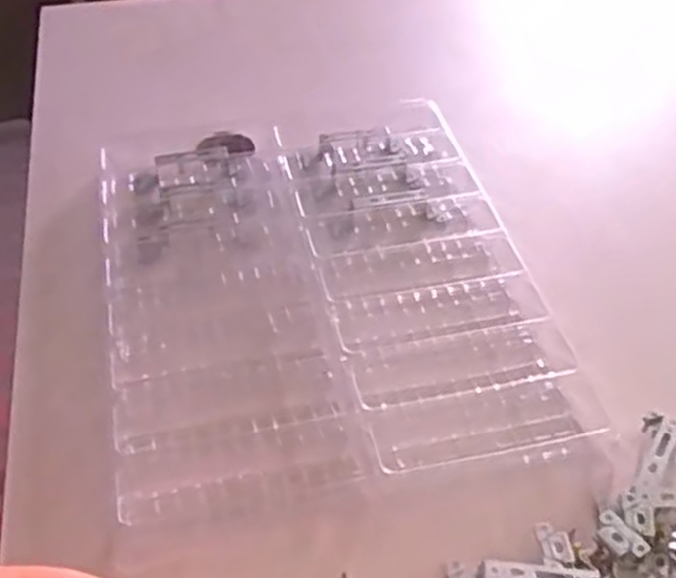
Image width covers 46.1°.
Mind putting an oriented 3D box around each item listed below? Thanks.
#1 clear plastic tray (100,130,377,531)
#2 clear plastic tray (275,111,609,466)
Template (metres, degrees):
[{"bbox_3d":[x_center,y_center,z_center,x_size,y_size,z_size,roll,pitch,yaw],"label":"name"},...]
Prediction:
[{"bbox_3d":[-0.102,-0.002,0.652,0.167,0.020,0.403,-9,44,-9],"label":"clear plastic tray"},{"bbox_3d":[0.069,-0.024,0.669,0.166,0.025,0.402,-9,44,-10],"label":"clear plastic tray"}]

